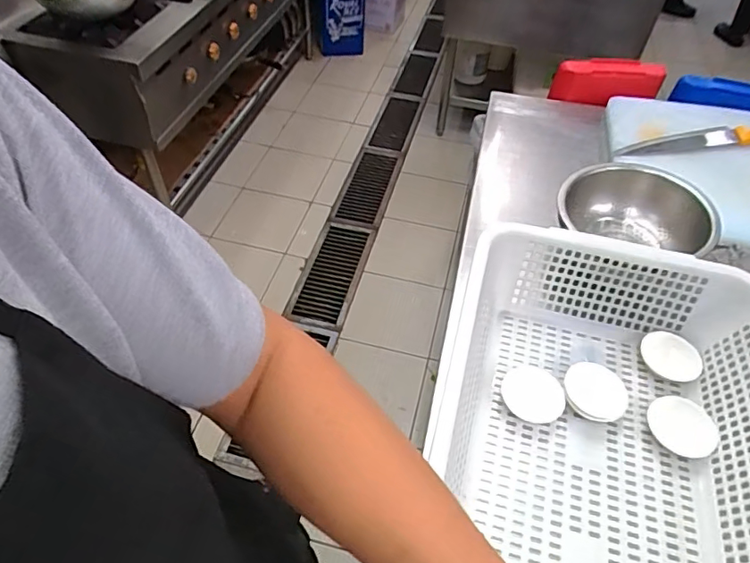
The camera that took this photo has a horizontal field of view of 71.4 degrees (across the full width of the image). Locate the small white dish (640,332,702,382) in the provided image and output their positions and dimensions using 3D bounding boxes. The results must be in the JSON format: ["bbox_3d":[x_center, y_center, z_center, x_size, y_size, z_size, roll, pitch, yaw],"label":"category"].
[{"bbox_3d":[0.373,0.095,0.659,0.070,0.017,0.059,36,57,25],"label":"small white dish"}]

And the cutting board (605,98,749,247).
[{"bbox_3d":[0.593,-0.199,0.914,0.335,0.035,0.381,10,57,8],"label":"cutting board"}]

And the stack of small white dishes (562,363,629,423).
[{"bbox_3d":[0.266,0.133,0.628,0.072,0.012,0.068,-8,65,-1],"label":"stack of small white dishes"}]

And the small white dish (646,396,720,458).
[{"bbox_3d":[0.350,0.163,0.592,0.067,0.013,0.070,1,49,-1],"label":"small white dish"}]

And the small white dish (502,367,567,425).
[{"bbox_3d":[0.191,0.135,0.631,0.073,0.013,0.072,1,49,-1],"label":"small white dish"}]

